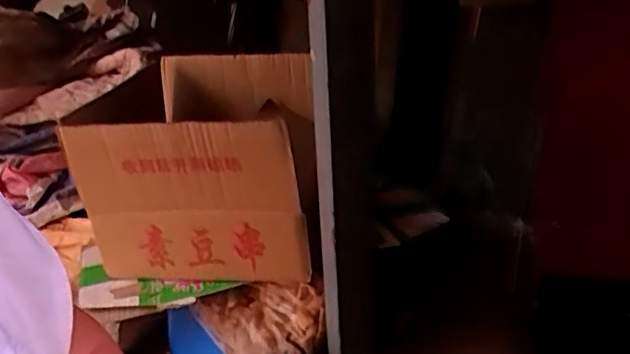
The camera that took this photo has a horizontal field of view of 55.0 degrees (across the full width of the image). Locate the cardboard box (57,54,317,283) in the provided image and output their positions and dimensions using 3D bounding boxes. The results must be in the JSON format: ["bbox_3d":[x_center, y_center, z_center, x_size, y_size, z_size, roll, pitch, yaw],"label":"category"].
[{"bbox_3d":[-0.138,-0.026,0.877,0.273,0.221,0.320,-2,26,8],"label":"cardboard box"}]

